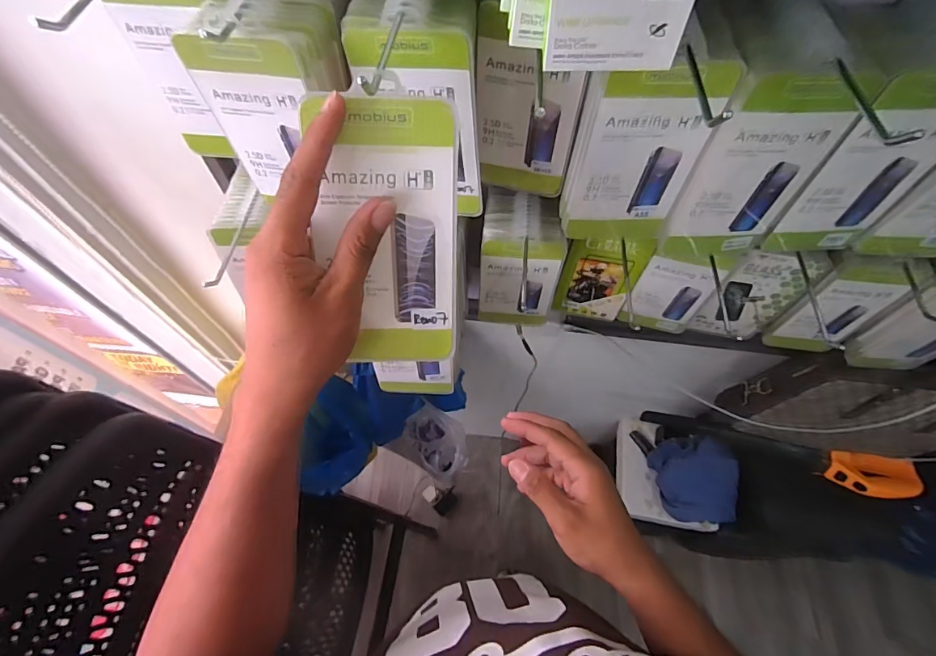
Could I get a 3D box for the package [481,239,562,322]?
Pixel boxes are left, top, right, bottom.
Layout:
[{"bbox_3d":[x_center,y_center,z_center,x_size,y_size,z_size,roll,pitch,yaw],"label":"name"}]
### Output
[{"bbox_3d":[0.060,-0.047,0.544,0.091,0.166,0.015,3,61,0],"label":"package"}]

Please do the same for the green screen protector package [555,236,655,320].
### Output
[{"bbox_3d":[0.161,-0.059,0.560,0.085,0.151,0.015,16,62,7],"label":"green screen protector package"}]

